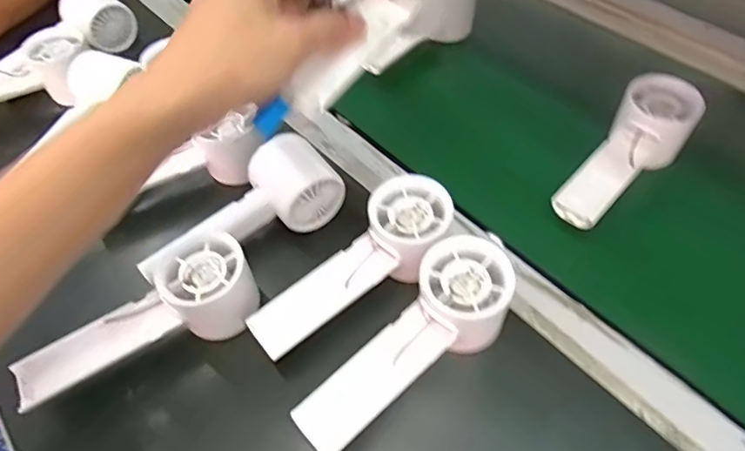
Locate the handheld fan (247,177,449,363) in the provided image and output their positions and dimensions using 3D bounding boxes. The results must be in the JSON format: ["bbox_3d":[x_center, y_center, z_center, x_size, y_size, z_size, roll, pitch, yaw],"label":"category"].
[{"bbox_3d":[-0.007,0.035,0.358,0.056,0.055,0.158,37,64,26],"label":"handheld fan"}]

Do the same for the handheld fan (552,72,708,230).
[{"bbox_3d":[0.207,-0.051,0.418,0.058,0.062,0.154,31,61,24],"label":"handheld fan"}]

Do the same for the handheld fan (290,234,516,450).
[{"bbox_3d":[0.026,0.079,0.321,0.056,0.052,0.157,35,63,25],"label":"handheld fan"}]

